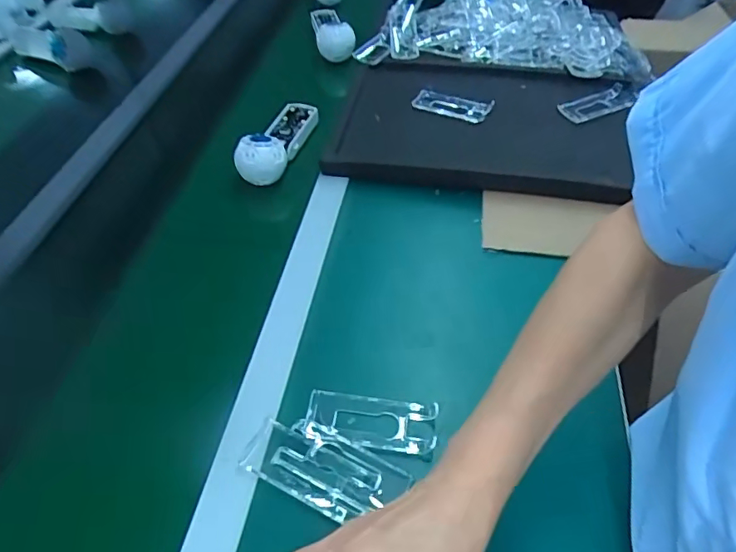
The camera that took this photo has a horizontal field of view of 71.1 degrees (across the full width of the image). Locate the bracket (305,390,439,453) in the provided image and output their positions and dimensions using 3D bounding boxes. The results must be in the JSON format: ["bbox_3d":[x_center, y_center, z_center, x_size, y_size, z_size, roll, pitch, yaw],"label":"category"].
[{"bbox_3d":[0.003,0.123,0.435,0.107,0.011,0.047,6,49,7],"label":"bracket"}]

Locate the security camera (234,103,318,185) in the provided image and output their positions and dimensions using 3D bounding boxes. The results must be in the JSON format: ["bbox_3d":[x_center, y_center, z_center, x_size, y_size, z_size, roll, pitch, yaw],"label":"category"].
[{"bbox_3d":[-0.120,-0.192,0.705,0.056,0.060,0.176,11,50,11],"label":"security camera"}]

